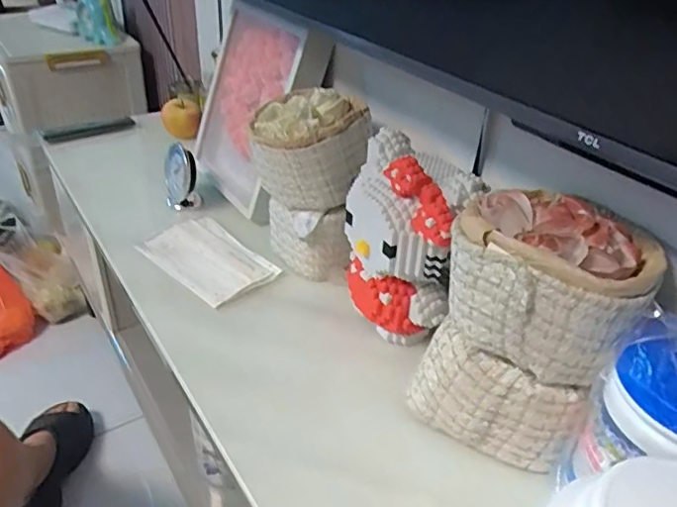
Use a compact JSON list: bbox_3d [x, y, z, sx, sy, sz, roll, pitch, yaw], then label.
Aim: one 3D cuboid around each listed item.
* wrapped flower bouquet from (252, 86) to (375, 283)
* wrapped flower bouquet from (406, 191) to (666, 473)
[{"bbox_3d":[-0.035,-0.086,0.717,0.139,0.206,0.120,7,35,7],"label":"wrapped flower bouquet"},{"bbox_3d":[0.160,0.067,0.489,0.163,0.210,0.109,15,36,17],"label":"wrapped flower bouquet"}]

